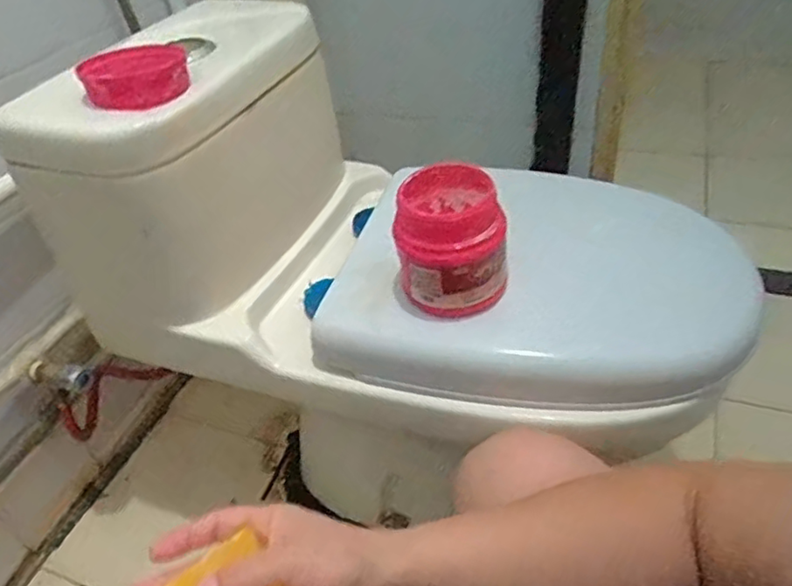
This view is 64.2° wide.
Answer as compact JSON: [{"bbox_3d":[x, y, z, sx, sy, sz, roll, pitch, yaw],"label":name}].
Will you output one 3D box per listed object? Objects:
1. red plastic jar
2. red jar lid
[{"bbox_3d":[0.052,-0.048,0.568,0.096,0.110,0.093,1,40,9],"label":"red plastic jar"},{"bbox_3d":[-0.230,-0.193,0.563,0.089,0.029,0.084,-19,41,-15],"label":"red jar lid"}]

